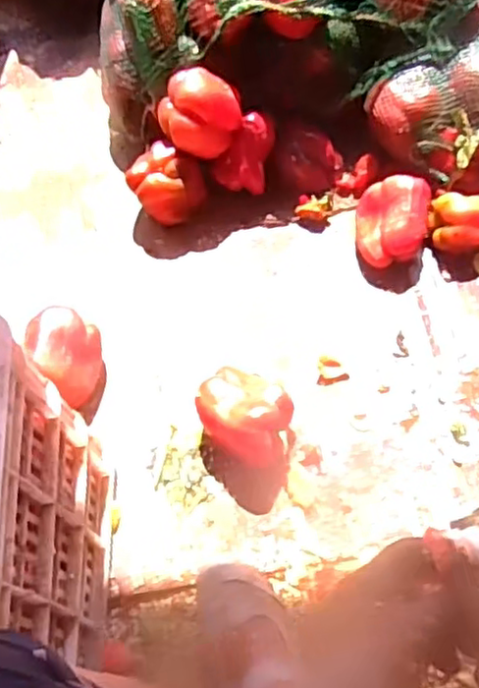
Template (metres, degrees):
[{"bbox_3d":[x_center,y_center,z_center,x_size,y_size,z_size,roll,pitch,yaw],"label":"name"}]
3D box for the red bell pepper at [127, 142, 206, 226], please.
[{"bbox_3d":[-0.099,-0.220,0.967,0.094,0.094,0.092,-3,59,4],"label":"red bell pepper"}]

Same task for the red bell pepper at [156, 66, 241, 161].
[{"bbox_3d":[-0.058,-0.318,0.921,0.101,0.078,0.102,36,69,24],"label":"red bell pepper"}]

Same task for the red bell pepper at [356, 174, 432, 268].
[{"bbox_3d":[0.205,-0.158,0.905,0.096,0.088,0.106,7,60,10],"label":"red bell pepper"}]

